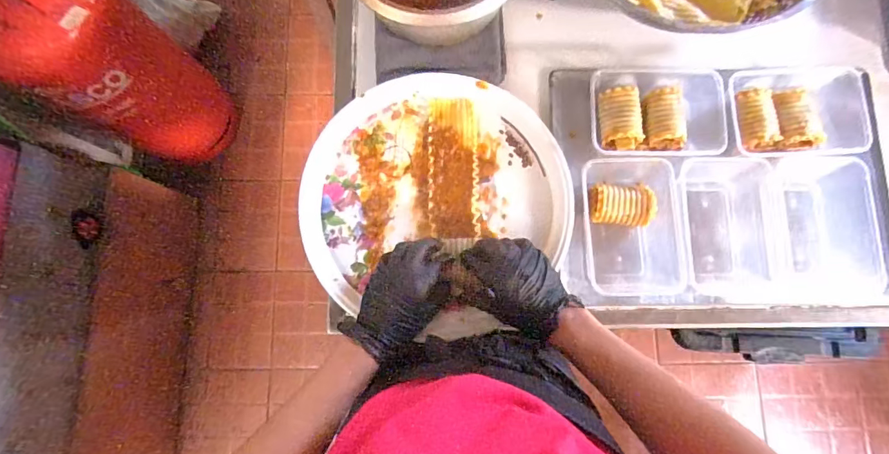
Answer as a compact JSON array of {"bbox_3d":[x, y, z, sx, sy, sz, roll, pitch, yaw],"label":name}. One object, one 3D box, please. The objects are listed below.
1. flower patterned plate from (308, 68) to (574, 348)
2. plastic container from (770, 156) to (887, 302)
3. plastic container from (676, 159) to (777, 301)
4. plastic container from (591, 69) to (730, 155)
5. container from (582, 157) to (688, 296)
[{"bbox_3d":[-0.009,-0.040,0.590,0.346,0.031,0.338,0,81,1],"label":"flower patterned plate"},{"bbox_3d":[0.494,0.002,0.582,0.123,0.050,0.191,-6,81,0],"label":"plastic container"},{"bbox_3d":[0.372,0.004,0.580,0.138,0.054,0.189,-1,81,1],"label":"plastic container"},{"bbox_3d":[0.281,-0.156,0.601,0.174,0.050,0.128,1,81,1],"label":"plastic container"},{"bbox_3d":[0.241,-0.003,0.583,0.131,0.058,0.192,-3,81,0],"label":"container"}]

